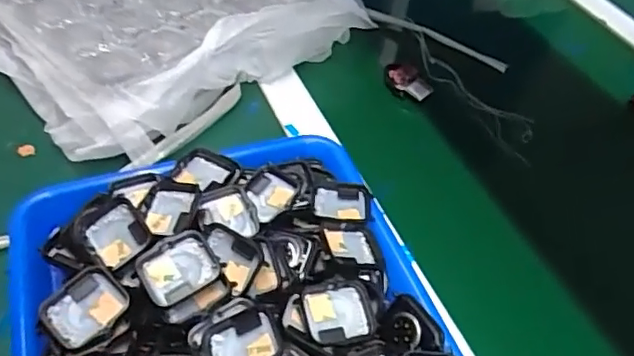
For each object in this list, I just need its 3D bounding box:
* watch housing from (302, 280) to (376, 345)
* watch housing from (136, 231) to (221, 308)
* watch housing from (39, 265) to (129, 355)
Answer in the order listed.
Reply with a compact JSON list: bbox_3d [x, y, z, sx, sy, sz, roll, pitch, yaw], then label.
[{"bbox_3d":[0.014,0.084,0.346,0.042,0.017,0.036,-8,48,-12],"label":"watch housing"},{"bbox_3d":[-0.081,0.055,0.337,0.043,0.018,0.035,-25,54,-25],"label":"watch housing"},{"bbox_3d":[-0.132,0.077,0.324,0.042,0.012,0.046,25,50,17],"label":"watch housing"}]

